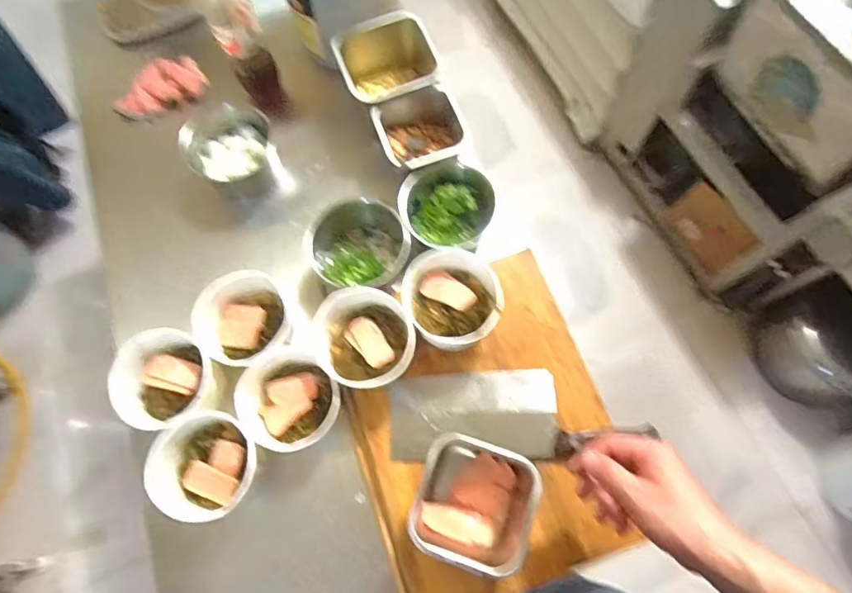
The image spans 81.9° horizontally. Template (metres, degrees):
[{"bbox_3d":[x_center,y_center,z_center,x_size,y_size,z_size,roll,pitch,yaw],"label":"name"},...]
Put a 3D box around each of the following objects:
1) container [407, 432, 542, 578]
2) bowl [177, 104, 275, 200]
[{"bbox_3d":[0.053,0.230,0.548,0.119,0.094,0.120,16,72,8],"label":"container"},{"bbox_3d":[-0.294,-0.223,0.735,0.113,0.093,0.115,-1,71,2],"label":"bowl"}]

